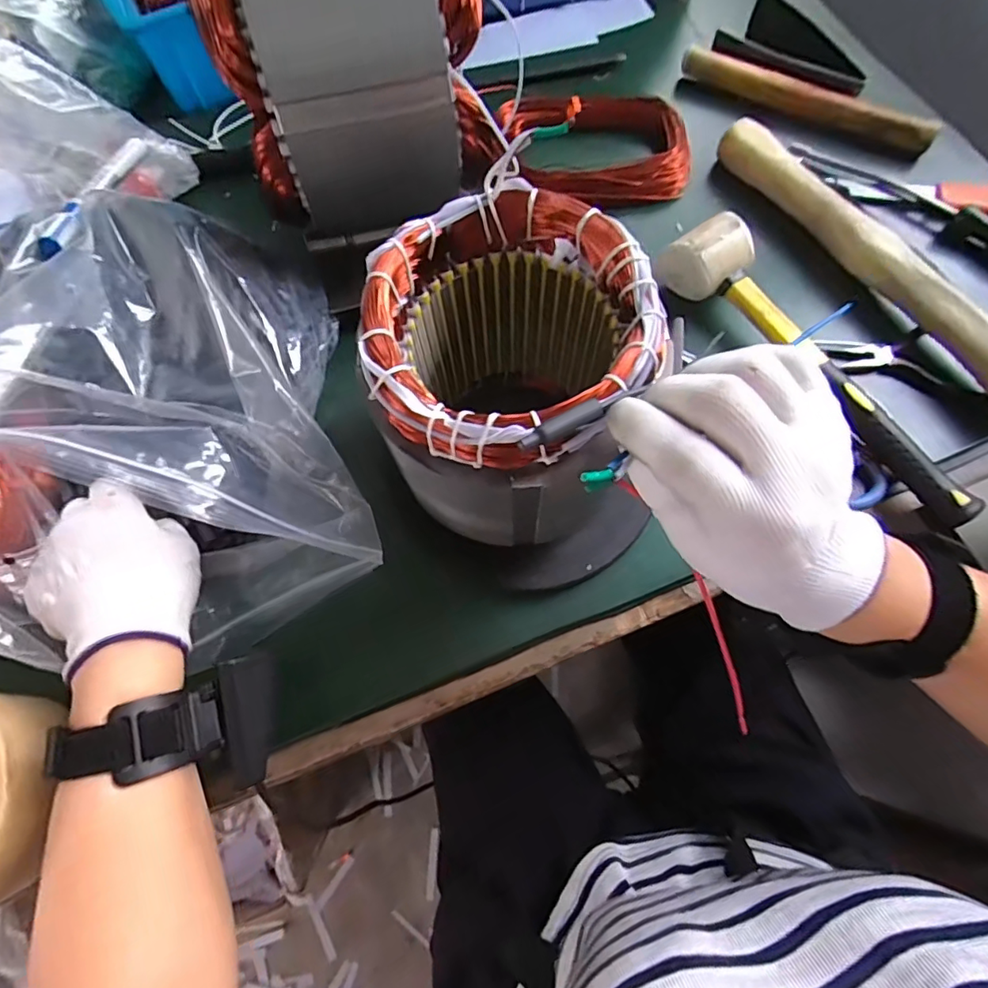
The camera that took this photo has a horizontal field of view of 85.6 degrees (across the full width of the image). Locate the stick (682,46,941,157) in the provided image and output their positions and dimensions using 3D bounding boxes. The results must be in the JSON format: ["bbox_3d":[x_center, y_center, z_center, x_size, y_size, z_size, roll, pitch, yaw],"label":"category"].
[{"bbox_3d":[0.284,-0.368,0.486,0.230,0.025,0.025,33,75,11],"label":"stick"}]

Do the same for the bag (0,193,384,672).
[{"bbox_3d":[-0.214,-0.047,0.318,0.228,0.087,0.292,-16,72,-4],"label":"bag"}]

